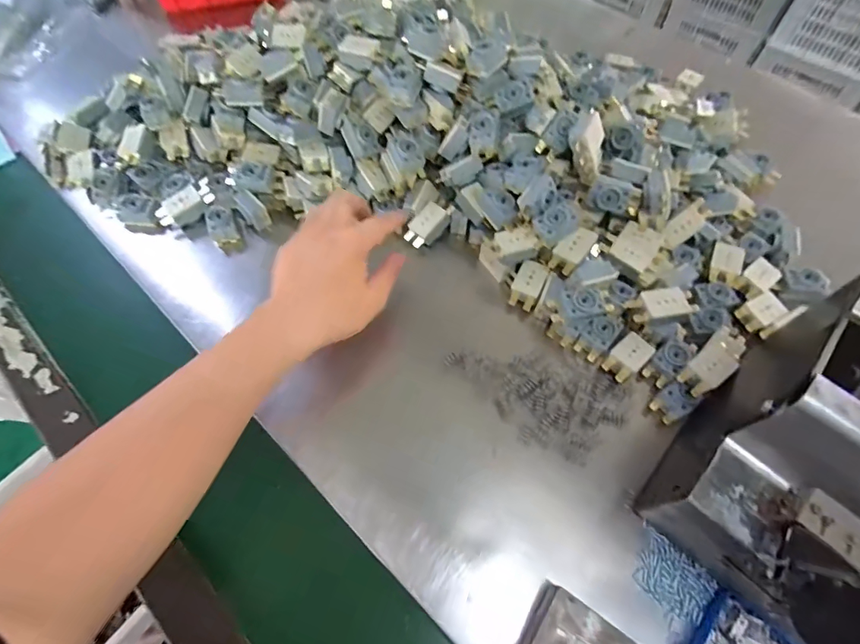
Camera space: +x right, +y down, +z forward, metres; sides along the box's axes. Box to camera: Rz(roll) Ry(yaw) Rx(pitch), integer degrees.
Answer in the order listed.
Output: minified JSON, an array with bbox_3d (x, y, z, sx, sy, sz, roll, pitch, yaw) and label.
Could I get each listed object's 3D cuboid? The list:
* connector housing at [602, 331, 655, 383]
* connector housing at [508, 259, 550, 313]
[{"bbox_3d":[0.175,0.033,0.387,0.046,0.019,0.026,-38,68,-19],"label":"connector housing"},{"bbox_3d":[0.095,-0.036,0.422,0.027,0.013,0.046,25,64,13],"label":"connector housing"}]

